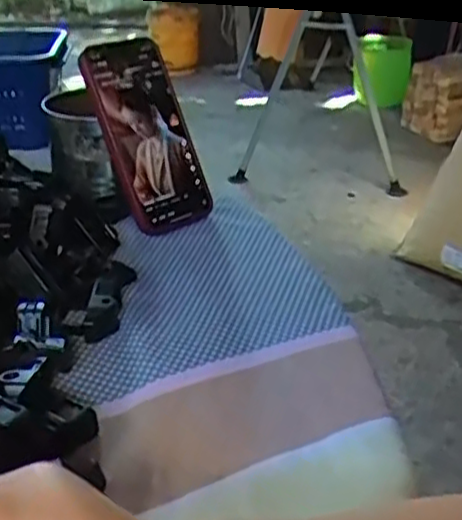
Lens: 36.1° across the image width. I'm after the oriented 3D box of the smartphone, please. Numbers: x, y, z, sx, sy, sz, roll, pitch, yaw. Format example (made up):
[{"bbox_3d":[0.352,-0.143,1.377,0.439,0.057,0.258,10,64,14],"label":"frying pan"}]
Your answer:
[{"bbox_3d":[-0.071,-0.104,0.595,0.076,0.157,0.019,-21,4,-34],"label":"smartphone"}]

